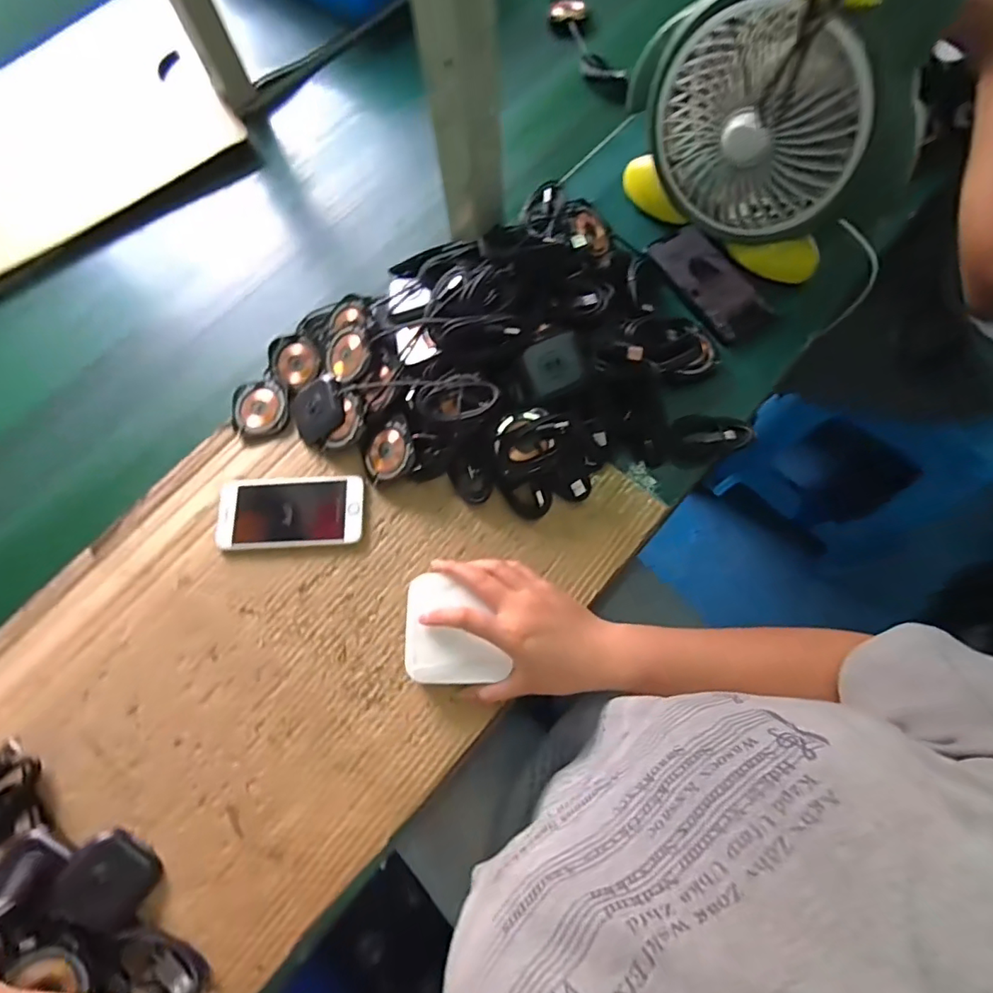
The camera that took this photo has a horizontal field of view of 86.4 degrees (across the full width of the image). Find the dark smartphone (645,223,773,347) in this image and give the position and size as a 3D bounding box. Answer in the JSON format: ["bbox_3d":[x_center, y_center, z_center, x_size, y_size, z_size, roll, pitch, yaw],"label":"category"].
[{"bbox_3d":[0.230,-0.230,0.562,0.073,0.006,0.144,-29,72,-7],"label":"dark smartphone"}]

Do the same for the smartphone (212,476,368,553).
[{"bbox_3d":[-0.193,0.014,0.498,0.134,0.009,0.068,-3,71,0],"label":"smartphone"}]

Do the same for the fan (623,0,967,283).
[{"bbox_3d":[0.242,-0.345,0.461,0.246,0.303,0.074,31,75,12],"label":"fan"}]

